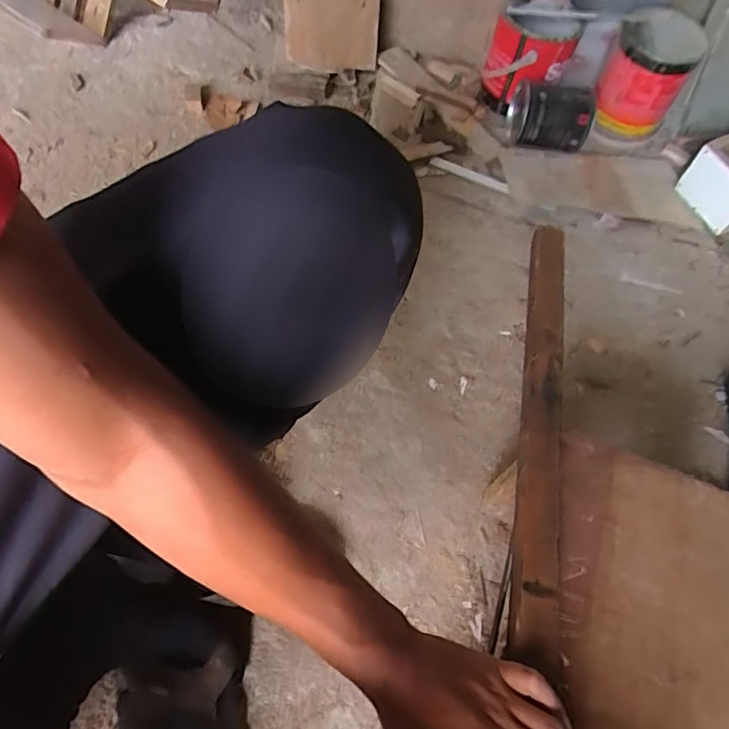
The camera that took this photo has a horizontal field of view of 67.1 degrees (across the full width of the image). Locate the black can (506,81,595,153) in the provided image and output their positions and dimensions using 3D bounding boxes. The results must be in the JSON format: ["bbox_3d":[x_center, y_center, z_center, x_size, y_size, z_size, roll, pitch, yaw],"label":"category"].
[{"bbox_3d":[0.333,-0.438,0.983,0.145,0.111,0.101,15,61,2],"label":"black can"}]

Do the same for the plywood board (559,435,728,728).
[{"bbox_3d":[0.232,0.225,0.414,0.212,0.016,0.312,18,60,3],"label":"plywood board"}]

